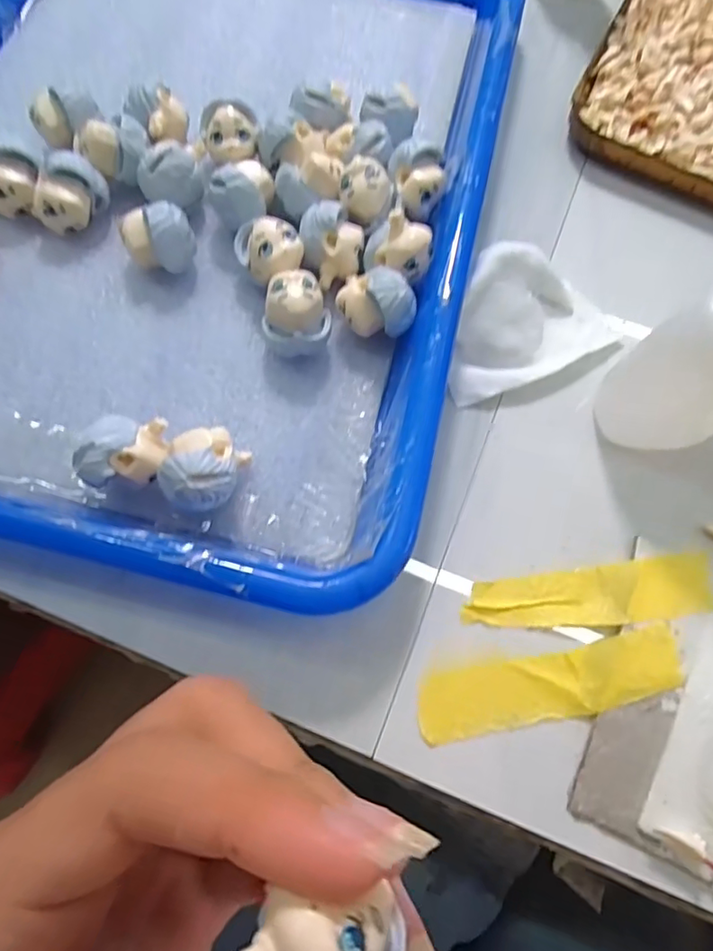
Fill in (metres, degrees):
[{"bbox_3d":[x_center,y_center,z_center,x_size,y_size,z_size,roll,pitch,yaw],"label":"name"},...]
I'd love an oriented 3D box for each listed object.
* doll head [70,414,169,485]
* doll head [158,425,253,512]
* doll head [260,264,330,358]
[{"bbox_3d":[-0.072,-0.006,0.178,0.023,0.023,0.022,6,71,0],"label":"doll head"},{"bbox_3d":[-0.047,-0.002,0.179,0.019,0.026,0.027,17,71,4],"label":"doll head"},{"bbox_3d":[-0.021,-0.056,0.201,0.023,0.026,0.021,1,69,-2],"label":"doll head"}]

